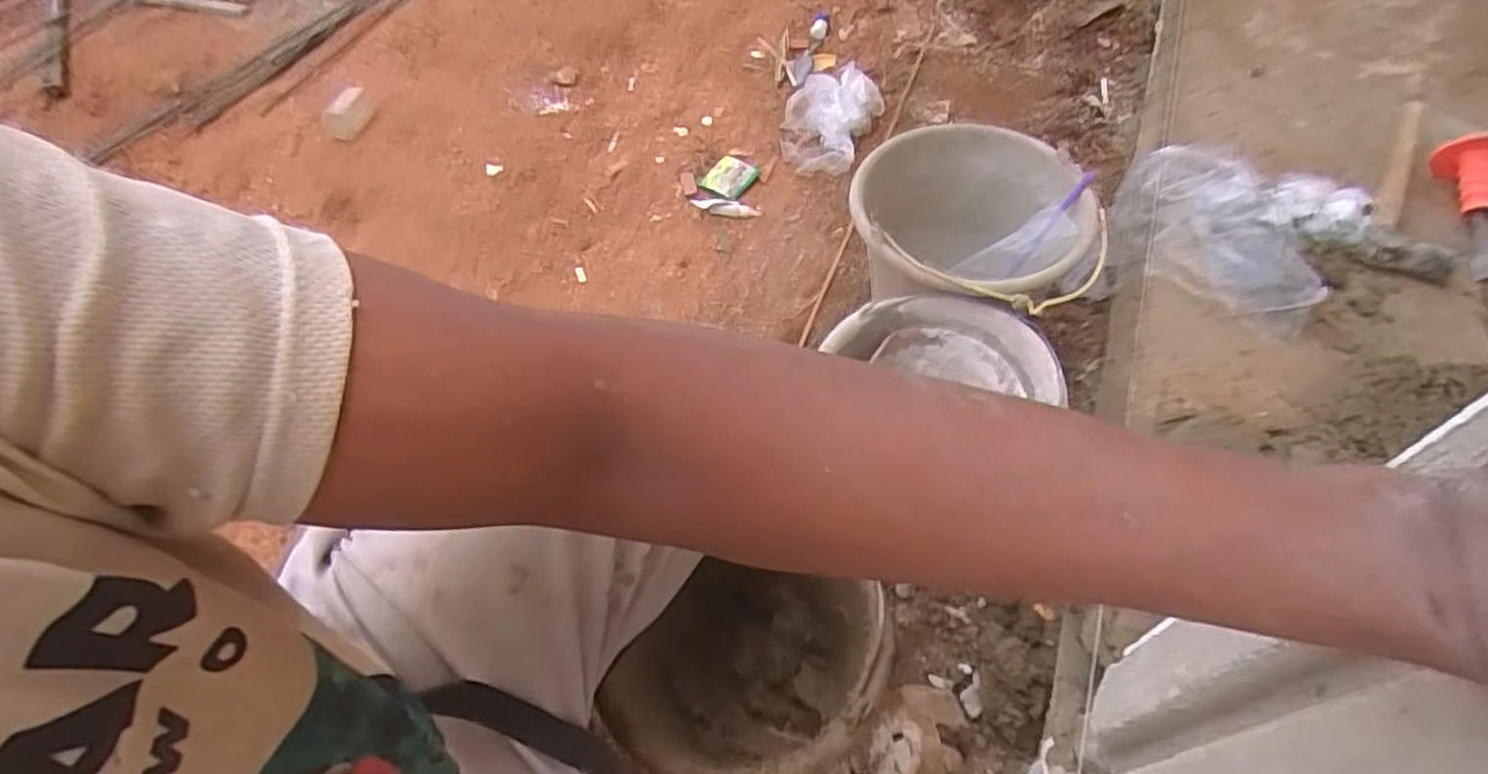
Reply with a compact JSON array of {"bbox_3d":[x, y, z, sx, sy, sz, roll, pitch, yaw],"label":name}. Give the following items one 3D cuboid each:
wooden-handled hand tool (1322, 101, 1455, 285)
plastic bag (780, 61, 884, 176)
[{"bbox_3d":[0.824,-0.262,0.927,0.116,0.025,0.356,28,60,20],"label":"wooden-handled hand tool"},{"bbox_3d":[0.145,-0.437,1.234,0.161,0.105,0.160,3,56,3],"label":"plastic bag"}]

